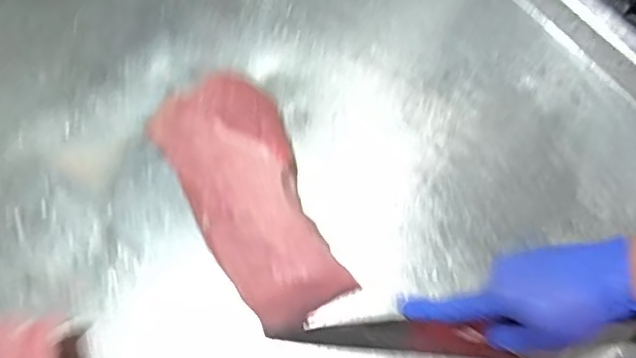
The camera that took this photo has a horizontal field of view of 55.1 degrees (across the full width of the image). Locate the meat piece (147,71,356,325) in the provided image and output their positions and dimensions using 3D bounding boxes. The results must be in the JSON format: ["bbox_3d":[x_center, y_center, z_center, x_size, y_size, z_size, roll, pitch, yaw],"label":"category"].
[{"bbox_3d":[-0.062,0.014,0.590,0.117,0.053,0.251,-31,73,-8],"label":"meat piece"}]

